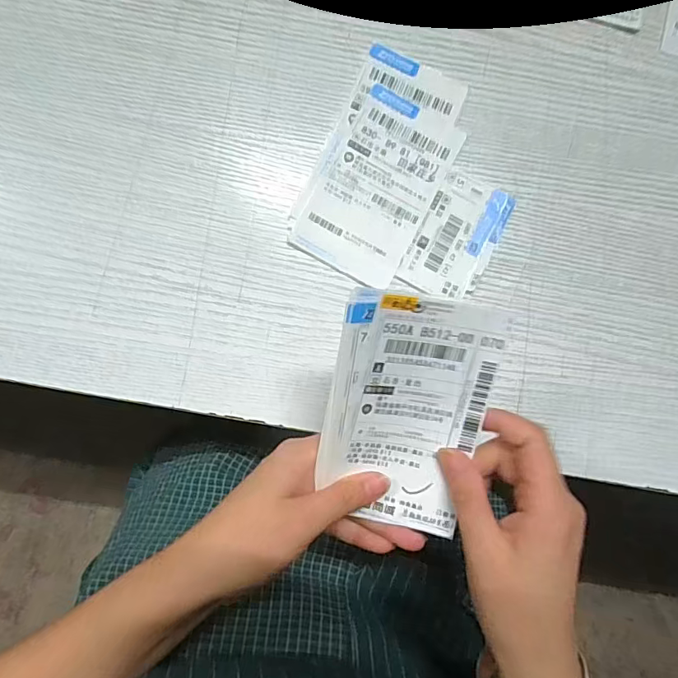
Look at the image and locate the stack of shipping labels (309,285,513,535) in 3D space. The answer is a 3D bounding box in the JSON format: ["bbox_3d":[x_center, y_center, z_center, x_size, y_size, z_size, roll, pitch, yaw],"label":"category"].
[{"bbox_3d":[0.037,0.042,0.258,0.088,0.017,0.129,6,110,-13],"label":"stack of shipping labels"}]

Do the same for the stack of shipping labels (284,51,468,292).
[{"bbox_3d":[0.032,-0.121,0.342,0.084,0.004,0.156,25,86,-2],"label":"stack of shipping labels"}]

